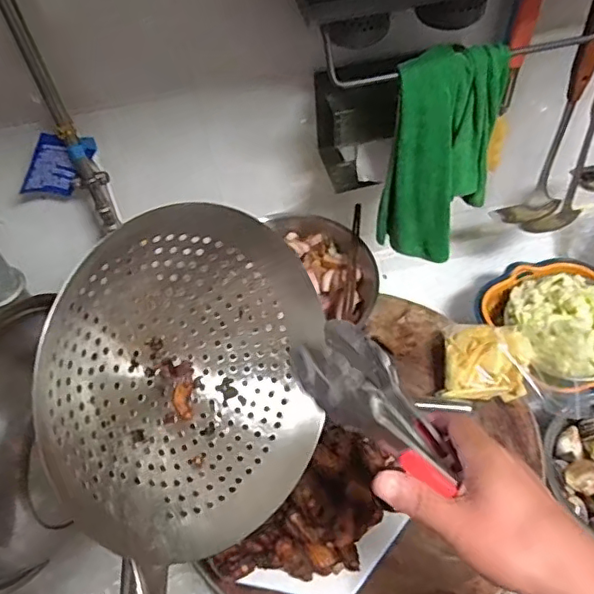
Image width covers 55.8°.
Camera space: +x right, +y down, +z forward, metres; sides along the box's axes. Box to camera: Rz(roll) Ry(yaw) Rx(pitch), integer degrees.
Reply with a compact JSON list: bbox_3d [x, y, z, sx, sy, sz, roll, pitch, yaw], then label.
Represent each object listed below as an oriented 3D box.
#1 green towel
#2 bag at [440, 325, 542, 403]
[{"bbox_3d":[0.155,-0.145,0.614,0.117,0.252,0.052,-11,44,-4],"label":"green towel"},{"bbox_3d":[0.251,0.089,0.739,0.119,0.055,0.101,1,53,5],"label":"bag"}]

